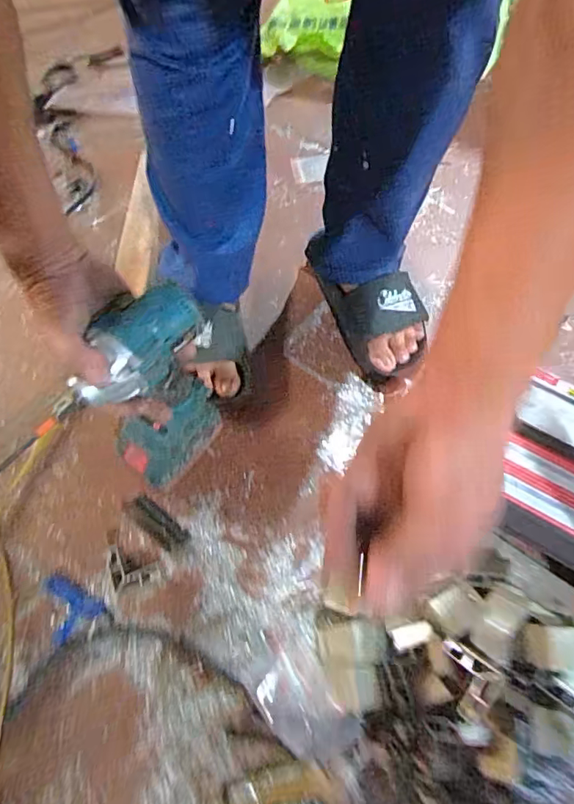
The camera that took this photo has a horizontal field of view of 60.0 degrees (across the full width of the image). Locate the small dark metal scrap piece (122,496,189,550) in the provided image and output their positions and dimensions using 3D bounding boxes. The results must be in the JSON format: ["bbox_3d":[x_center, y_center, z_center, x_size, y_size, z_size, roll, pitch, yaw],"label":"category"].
[{"bbox_3d":[-0.152,0.141,0.577,0.084,0.004,0.028,36,67,17],"label":"small dark metal scrap piece"}]

